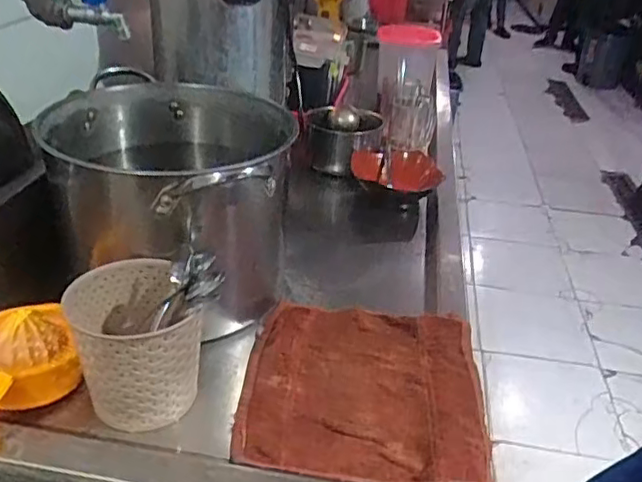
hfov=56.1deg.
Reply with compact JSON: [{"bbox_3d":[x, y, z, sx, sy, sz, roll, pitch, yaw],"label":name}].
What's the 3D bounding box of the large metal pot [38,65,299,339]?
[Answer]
[{"bbox_3d":[-0.199,-0.043,0.815,0.306,0.274,0.313,3,31,-2],"label":"large metal pot"}]

